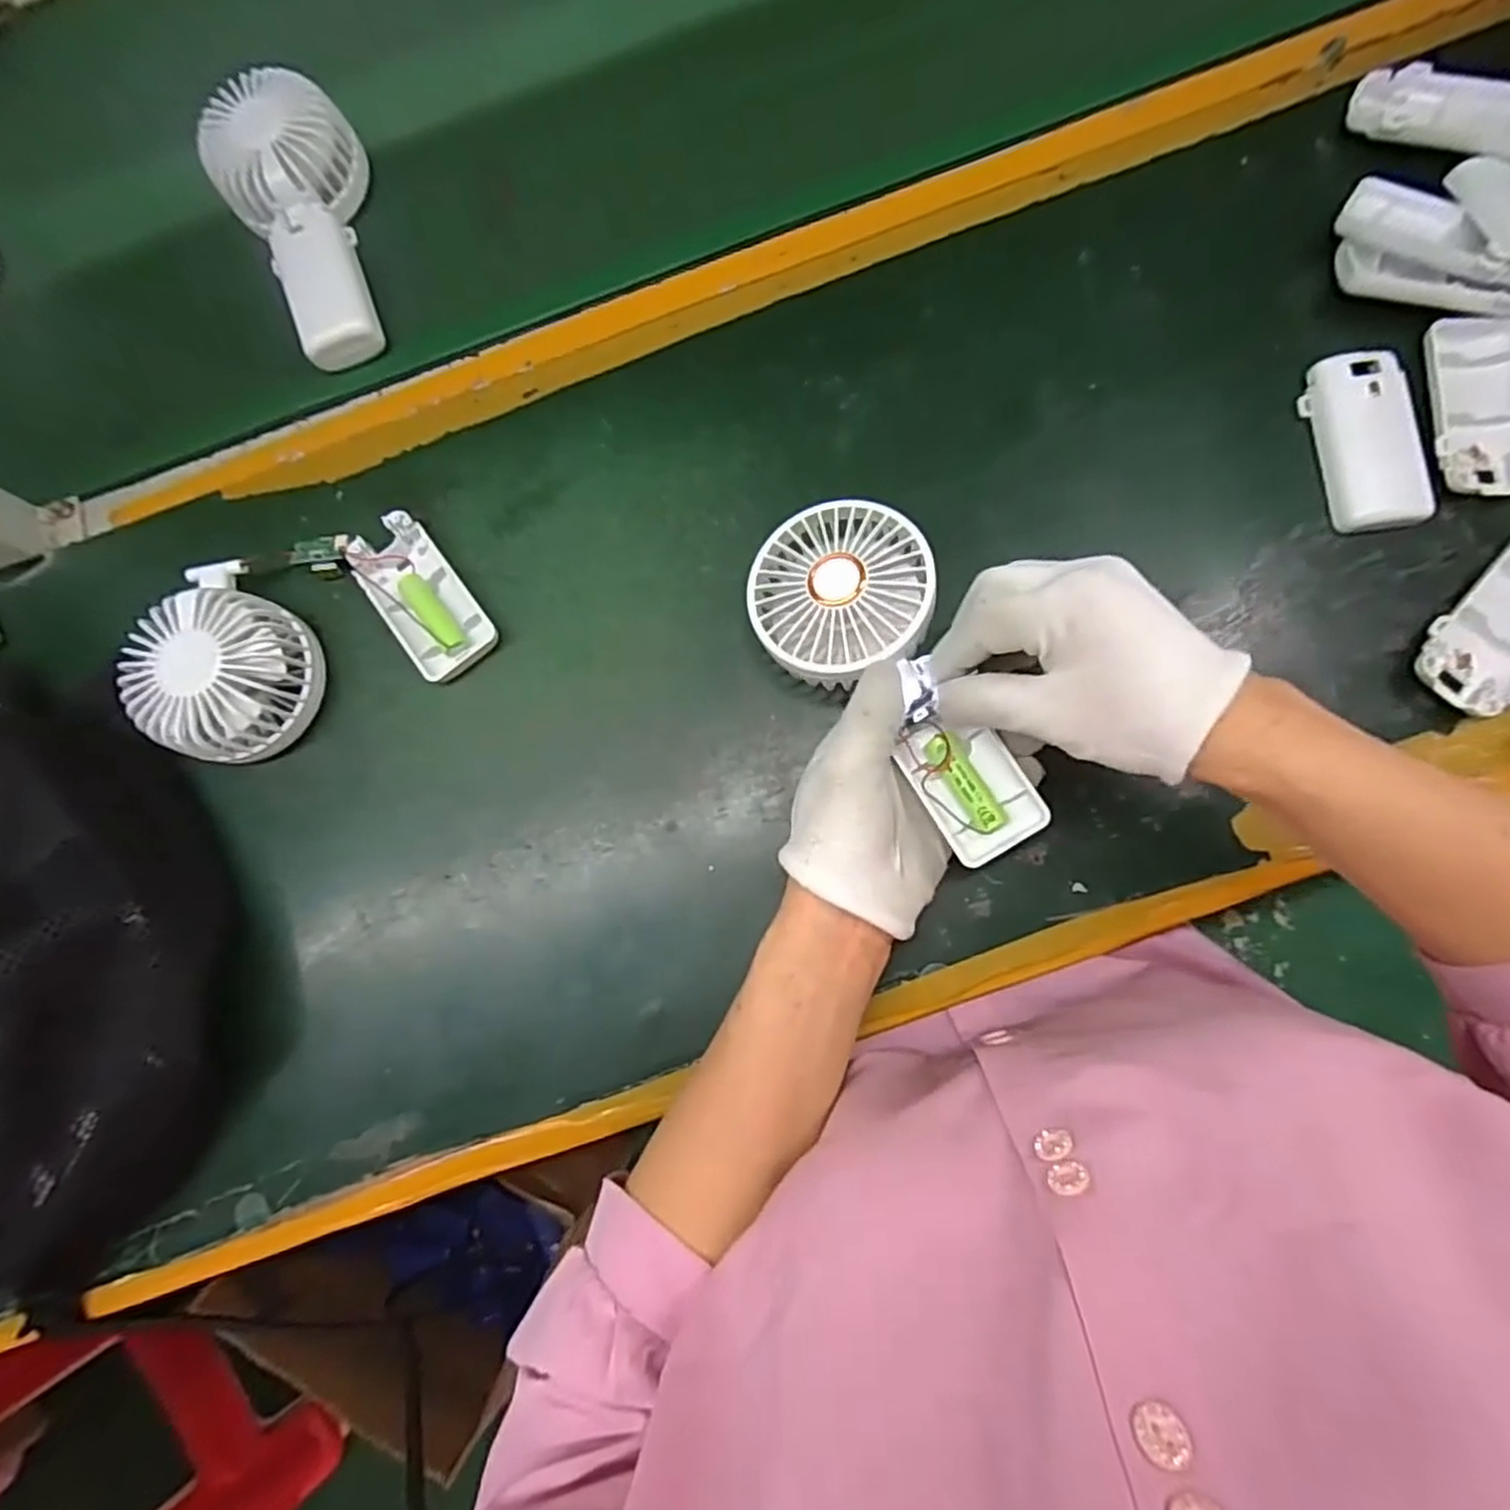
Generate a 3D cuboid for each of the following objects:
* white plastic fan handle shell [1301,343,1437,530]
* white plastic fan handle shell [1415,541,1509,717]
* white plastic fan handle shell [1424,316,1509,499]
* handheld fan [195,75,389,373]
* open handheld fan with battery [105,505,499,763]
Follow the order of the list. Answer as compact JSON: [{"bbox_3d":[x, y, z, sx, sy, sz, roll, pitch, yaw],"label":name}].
[{"bbox_3d":[0.317,-0.163,0.377,0.047,0.010,0.093,-9,81,3],"label":"white plastic fan handle shell"},{"bbox_3d":[0.365,-0.064,0.357,0.051,0.012,0.095,35,86,9],"label":"white plastic fan handle shell"},{"bbox_3d":[0.372,-0.177,0.372,0.049,0.012,0.093,0,82,5],"label":"white plastic fan handle shell"},{"bbox_3d":[-0.263,-0.317,0.434,0.082,0.042,0.165,-27,80,1],"label":"handheld fan"},{"bbox_3d":[-0.236,-0.067,0.386,0.166,0.048,0.102,-25,80,1],"label":"open handheld fan with battery"}]

